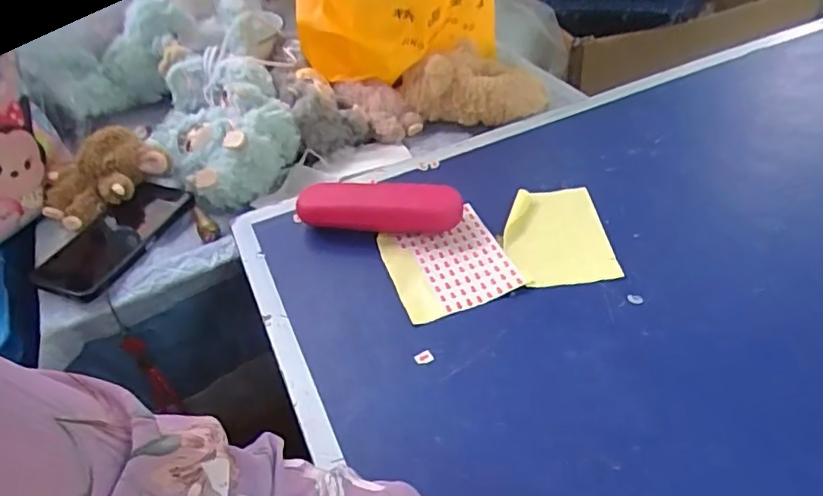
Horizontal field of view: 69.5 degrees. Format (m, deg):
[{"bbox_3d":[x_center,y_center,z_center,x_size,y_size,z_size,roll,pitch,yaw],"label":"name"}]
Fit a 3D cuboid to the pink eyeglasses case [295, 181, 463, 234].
[{"bbox_3d":[-0.030,-0.035,0.547,0.149,0.039,0.048,5,45,13],"label":"pink eyeglasses case"}]

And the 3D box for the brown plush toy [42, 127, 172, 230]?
[{"bbox_3d":[-0.332,-0.082,0.637,0.129,0.052,0.099,-31,48,-24],"label":"brown plush toy"}]

